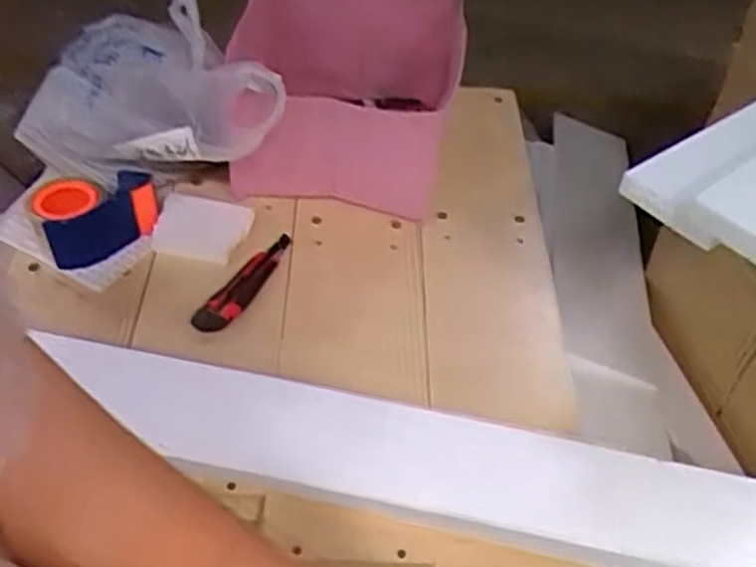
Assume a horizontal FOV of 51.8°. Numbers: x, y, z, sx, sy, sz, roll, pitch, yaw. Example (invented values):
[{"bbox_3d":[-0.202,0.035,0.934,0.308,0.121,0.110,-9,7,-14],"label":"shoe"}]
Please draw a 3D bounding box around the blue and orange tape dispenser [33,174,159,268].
[{"bbox_3d":[-0.329,-0.084,0.914,0.132,0.072,0.087,-20,52,-24],"label":"blue and orange tape dispenser"}]

